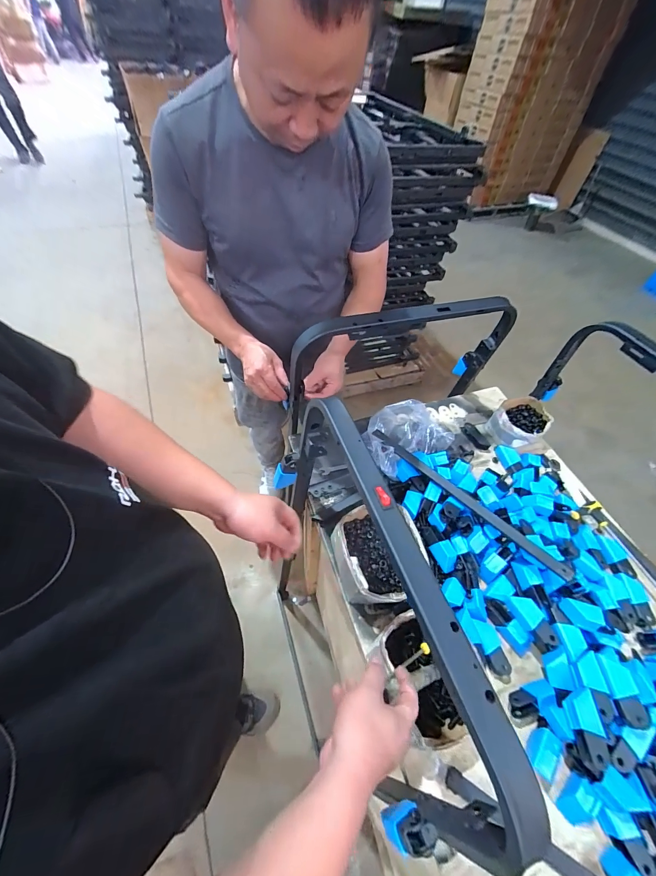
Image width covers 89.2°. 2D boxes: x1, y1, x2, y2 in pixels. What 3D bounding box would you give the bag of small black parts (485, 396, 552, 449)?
[{"bbox_3d":[0.476,-0.038,0.826,0.150,0.070,0.114,-31,62,-25],"label":"bag of small black parts"}]

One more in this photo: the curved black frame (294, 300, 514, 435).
[{"bbox_3d":[0.163,-0.160,0.738,0.513,0.308,0.076,-17,57,-17],"label":"curved black frame"}]

